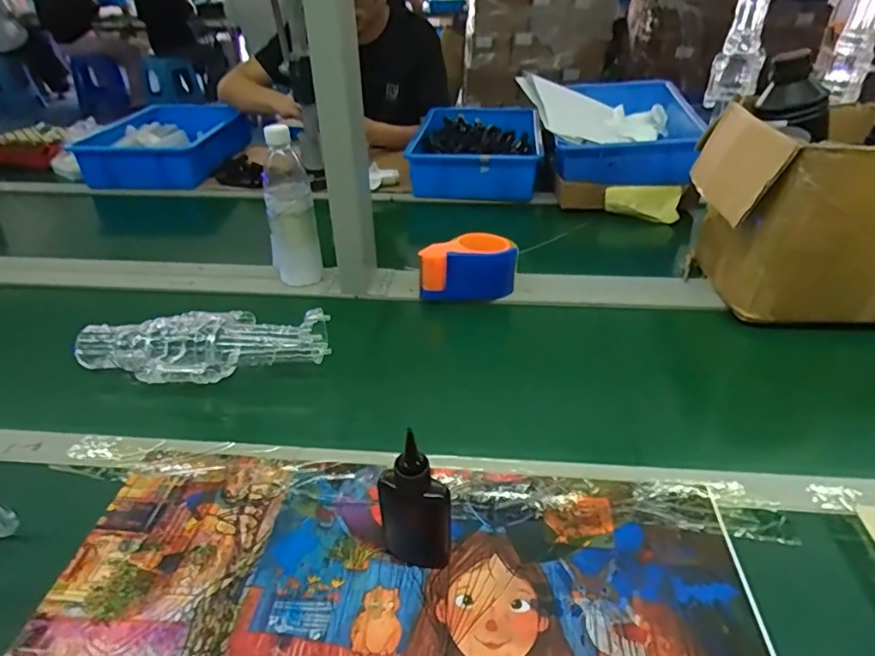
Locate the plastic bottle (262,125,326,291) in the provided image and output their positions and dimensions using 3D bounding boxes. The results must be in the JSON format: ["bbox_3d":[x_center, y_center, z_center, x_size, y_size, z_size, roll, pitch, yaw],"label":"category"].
[{"bbox_3d":[-0.219,-0.171,0.798,0.078,0.227,0.067,-7,36,-9],"label":"plastic bottle"}]

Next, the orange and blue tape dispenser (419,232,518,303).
[{"bbox_3d":[0.044,-0.093,0.799,0.142,0.076,0.078,-3,35,-3],"label":"orange and blue tape dispenser"}]

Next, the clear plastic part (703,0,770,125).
[{"bbox_3d":[0.602,-0.532,1.081,0.080,0.218,0.046,26,30,31],"label":"clear plastic part"}]

